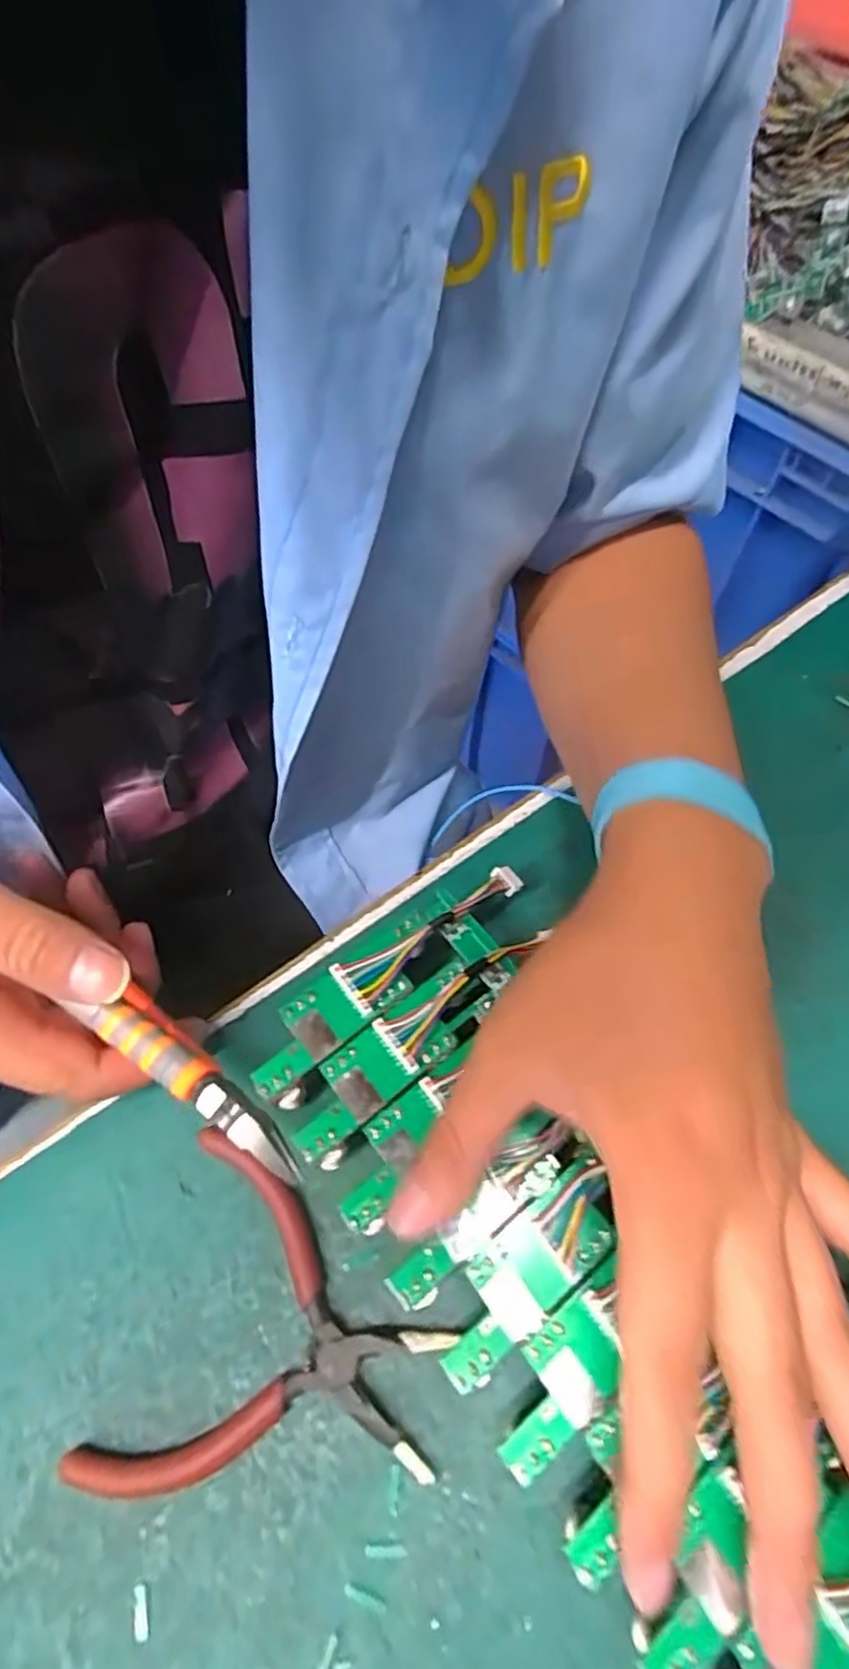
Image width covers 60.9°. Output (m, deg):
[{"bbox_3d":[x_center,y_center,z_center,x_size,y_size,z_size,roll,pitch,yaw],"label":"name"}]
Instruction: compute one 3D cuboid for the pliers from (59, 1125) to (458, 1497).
[{"bbox_3d":[-0.046,0.170,0.238,0.104,0.013,0.101,17,62,11],"label":"pliers"}]

